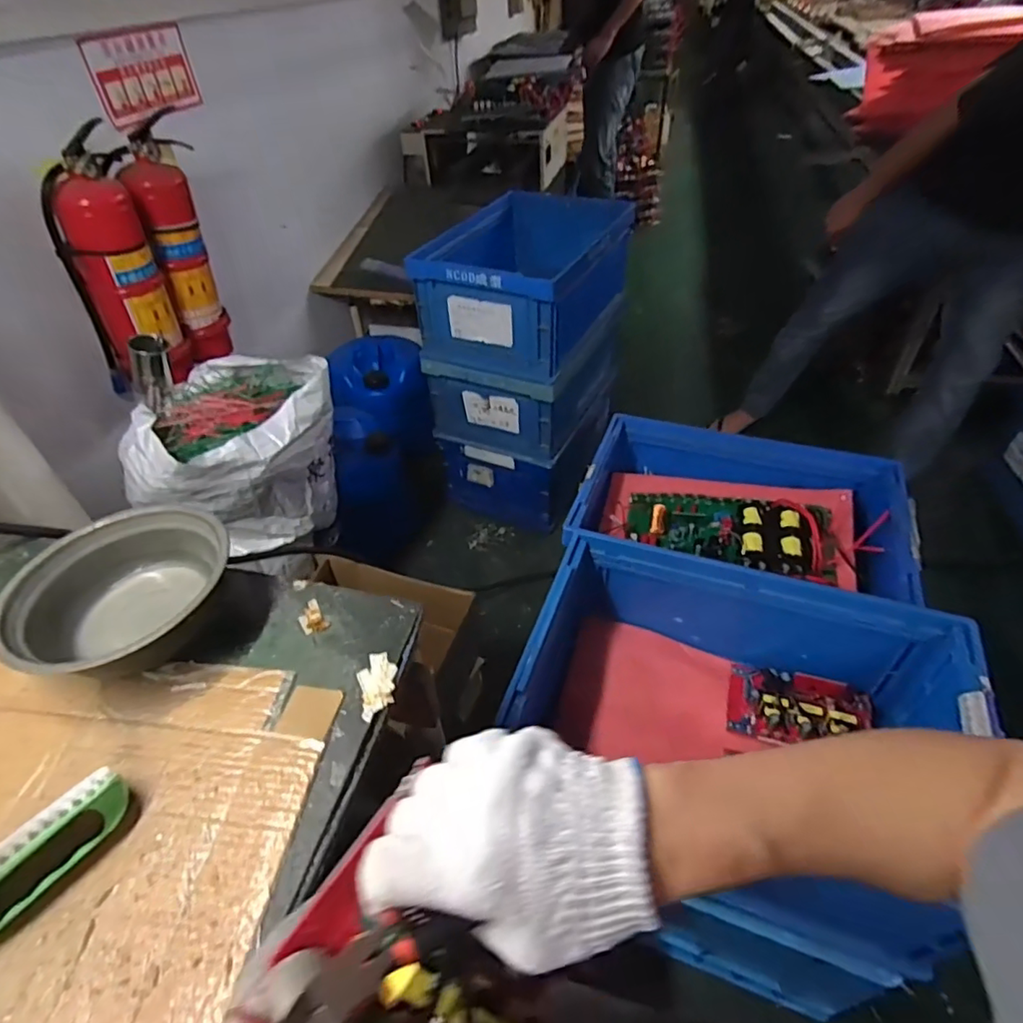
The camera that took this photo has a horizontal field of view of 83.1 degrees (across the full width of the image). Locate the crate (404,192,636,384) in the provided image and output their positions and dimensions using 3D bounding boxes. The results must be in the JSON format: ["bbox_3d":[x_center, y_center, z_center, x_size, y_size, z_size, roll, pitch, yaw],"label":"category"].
[{"bbox_3d":[0.051,-0.599,1.485,0.374,0.244,0.586,19,47,22],"label":"crate"}]

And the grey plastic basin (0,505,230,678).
[{"bbox_3d":[-0.359,0.080,0.539,0.166,0.064,0.180,-2,43,1],"label":"grey plastic basin"}]

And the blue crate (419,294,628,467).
[{"bbox_3d":[0.054,-0.390,1.632,0.427,0.262,0.459,15,46,18],"label":"blue crate"}]

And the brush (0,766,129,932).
[{"bbox_3d":[-0.323,0.235,0.390,0.031,0.047,0.124,23,49,25],"label":"brush"}]

